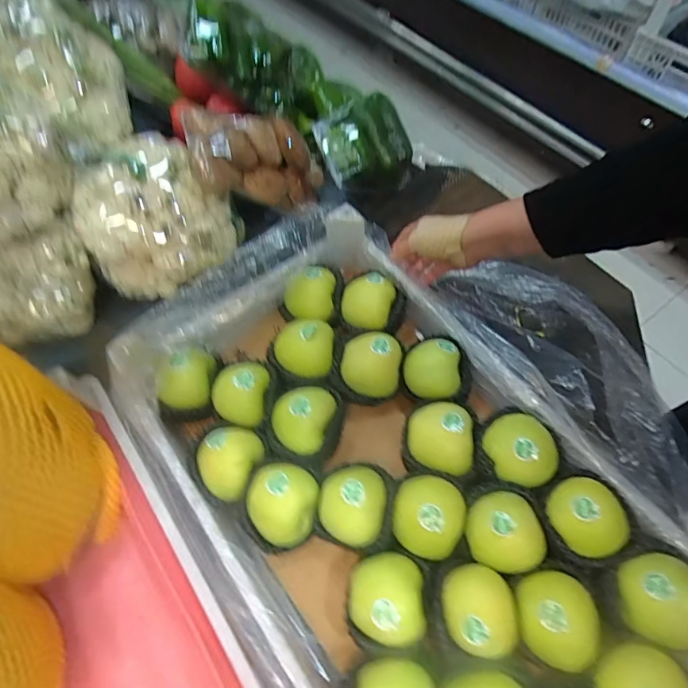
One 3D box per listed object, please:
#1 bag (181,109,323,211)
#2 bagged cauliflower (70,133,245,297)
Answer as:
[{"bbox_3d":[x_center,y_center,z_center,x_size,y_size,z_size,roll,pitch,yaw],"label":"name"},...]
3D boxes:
[{"bbox_3d":[-0.104,-0.221,0.588,0.162,0.120,0.090,-14,64,-7],"label":"bag"},{"bbox_3d":[-0.234,-0.159,0.563,0.167,0.123,0.154,0,63,-1],"label":"bagged cauliflower"}]

